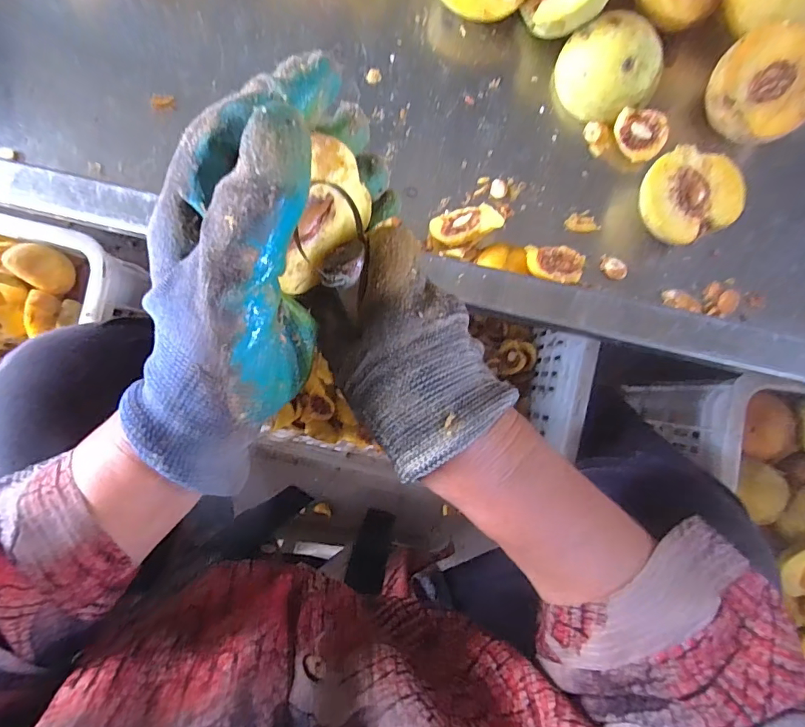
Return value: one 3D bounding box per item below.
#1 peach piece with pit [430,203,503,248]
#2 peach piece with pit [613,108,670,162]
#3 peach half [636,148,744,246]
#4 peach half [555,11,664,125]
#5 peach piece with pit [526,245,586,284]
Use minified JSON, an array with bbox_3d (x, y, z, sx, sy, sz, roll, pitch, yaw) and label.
[{"bbox_3d":[0.044,-0.098,0.322,0.046,0.020,0.026,-22,88,0],"label":"peach piece with pit"},{"bbox_3d":[0.166,-0.162,0.321,0.028,0.022,0.037,-36,88,0],"label":"peach piece with pit"},{"bbox_3d":[0.191,-0.112,0.308,0.063,0.026,0.058,-20,88,0],"label":"peach half"},{"bbox_3d":[0.141,-0.206,0.315,0.057,0.038,0.063,-30,88,0],"label":"peach half"},{"bbox_3d":[0.106,-0.068,0.319,0.039,0.021,0.028,-3,88,1],"label":"peach piece with pit"}]

